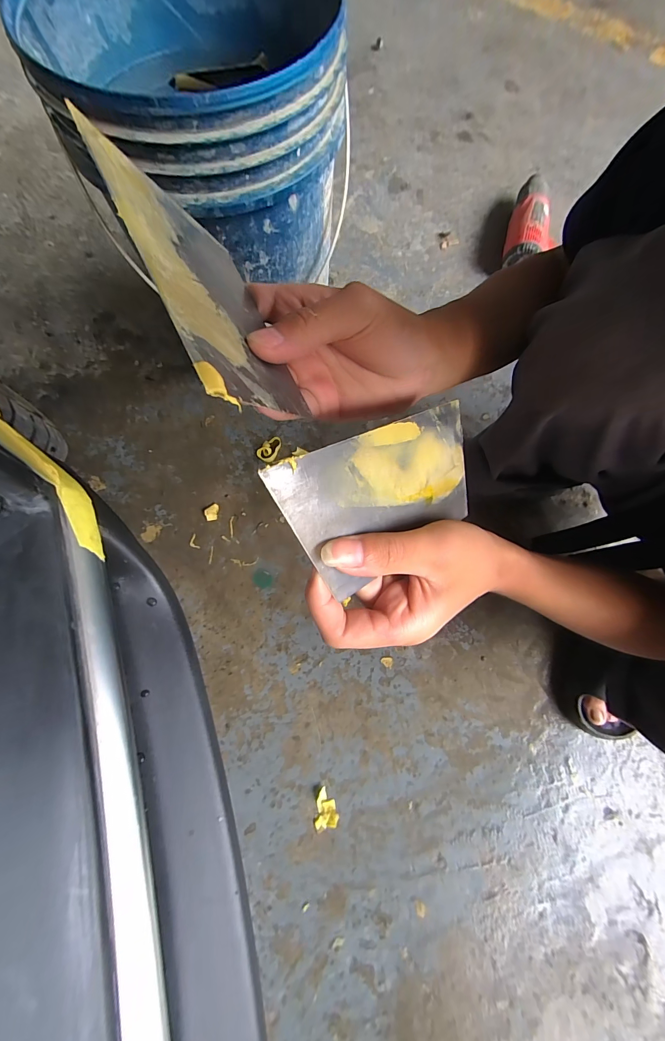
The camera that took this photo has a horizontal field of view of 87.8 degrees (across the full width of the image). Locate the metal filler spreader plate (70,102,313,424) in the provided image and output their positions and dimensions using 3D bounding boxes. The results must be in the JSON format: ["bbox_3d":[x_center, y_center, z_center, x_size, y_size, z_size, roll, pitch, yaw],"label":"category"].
[{"bbox_3d":[-0.055,-0.106,0.158,0.004,0.072,0.132,-31,82,28],"label":"metal filler spreader plate"}]

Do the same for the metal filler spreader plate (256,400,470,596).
[{"bbox_3d":[0.031,-0.013,0.181,0.129,0.004,0.071,-26,114,-31],"label":"metal filler spreader plate"}]

